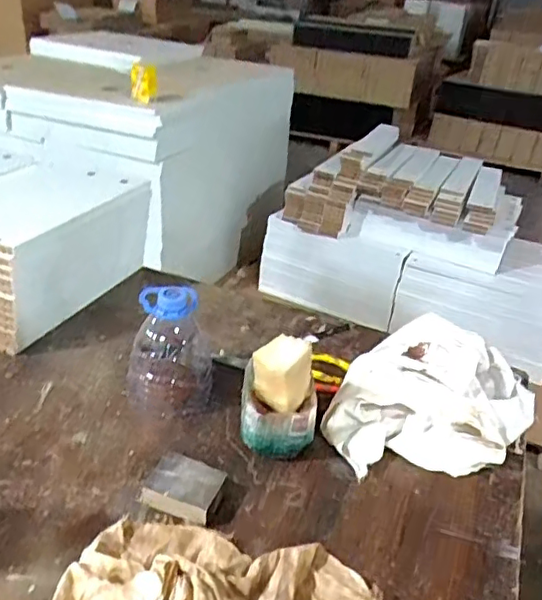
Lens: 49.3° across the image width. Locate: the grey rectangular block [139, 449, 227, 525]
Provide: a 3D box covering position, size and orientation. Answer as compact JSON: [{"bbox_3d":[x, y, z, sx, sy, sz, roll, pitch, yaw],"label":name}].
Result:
[{"bbox_3d":[-0.087,0.186,0.586,0.070,0.026,0.054,15,32,17],"label":"grey rectangular block"}]

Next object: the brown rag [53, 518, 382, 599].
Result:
[{"bbox_3d":[-0.055,0.224,0.497,0.230,0.055,0.172,-15,36,-31],"label":"brown rag"}]

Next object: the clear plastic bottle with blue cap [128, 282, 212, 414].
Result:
[{"bbox_3d":[-0.120,0.054,0.701,0.098,0.139,0.103,-1,31,-10],"label":"clear plastic bottle with blue cap"}]

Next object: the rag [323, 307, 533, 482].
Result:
[{"bbox_3d":[0.187,0.112,0.694,0.186,0.090,0.238,27,37,32],"label":"rag"}]

